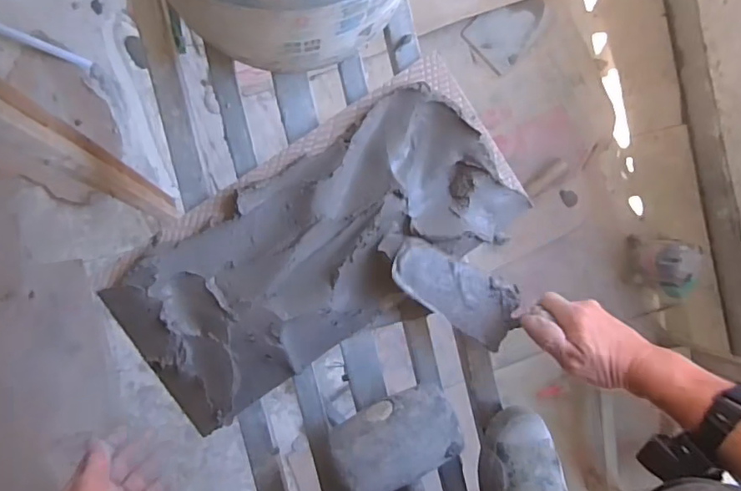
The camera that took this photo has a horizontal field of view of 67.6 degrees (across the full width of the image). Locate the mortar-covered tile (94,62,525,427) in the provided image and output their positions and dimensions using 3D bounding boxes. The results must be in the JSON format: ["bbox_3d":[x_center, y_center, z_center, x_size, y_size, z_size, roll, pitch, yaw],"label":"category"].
[{"bbox_3d":[-0.048,0.000,0.589,0.431,0.024,0.208,-34,95,-6],"label":"mortar-covered tile"}]

